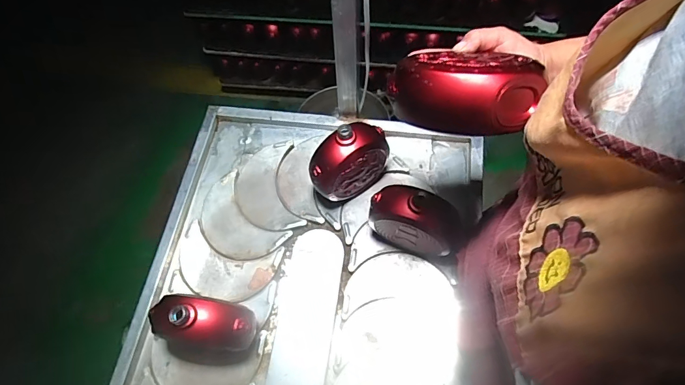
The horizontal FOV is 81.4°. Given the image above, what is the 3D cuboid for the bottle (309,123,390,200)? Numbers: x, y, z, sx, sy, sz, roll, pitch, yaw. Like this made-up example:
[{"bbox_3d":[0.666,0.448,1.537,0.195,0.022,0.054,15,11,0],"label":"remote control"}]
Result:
[{"bbox_3d":[0.010,-0.049,0.675,0.136,0.155,0.066,-35,63,-10],"label":"bottle"}]

